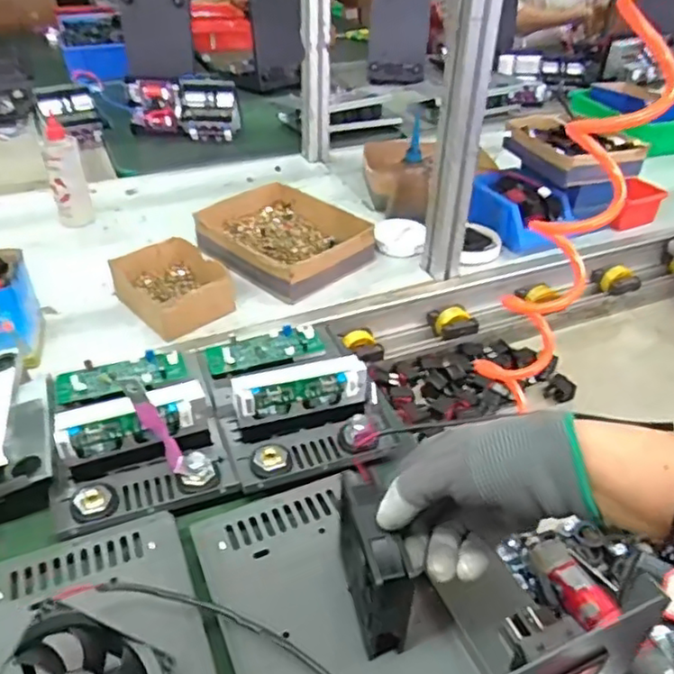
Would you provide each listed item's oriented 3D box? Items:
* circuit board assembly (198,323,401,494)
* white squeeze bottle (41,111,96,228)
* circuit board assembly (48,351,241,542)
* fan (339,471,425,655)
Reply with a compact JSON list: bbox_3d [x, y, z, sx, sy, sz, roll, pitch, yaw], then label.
[{"bbox_3d":[-0.044,0.040,0.616,0.149,0.058,0.191,-12,39,-18],"label":"circuit board assembly"},{"bbox_3d":[-0.404,-0.239,0.933,0.051,0.161,0.044,-14,40,-21],"label":"white squeeze bottle"},{"bbox_3d":[-0.187,0.065,0.570,0.148,0.065,0.200,-11,39,-17],"label":"circuit board assembly"},{"bbox_3d":[0.021,0.157,0.429,0.032,0.095,0.097,-11,39,-18],"label":"fan"}]

